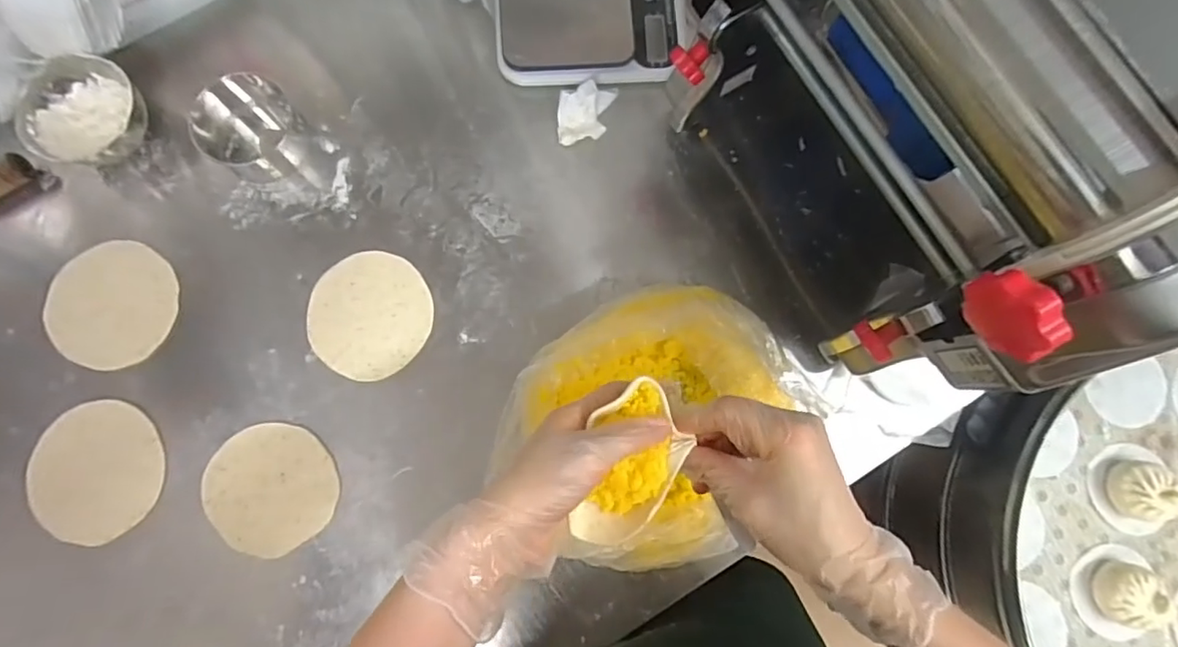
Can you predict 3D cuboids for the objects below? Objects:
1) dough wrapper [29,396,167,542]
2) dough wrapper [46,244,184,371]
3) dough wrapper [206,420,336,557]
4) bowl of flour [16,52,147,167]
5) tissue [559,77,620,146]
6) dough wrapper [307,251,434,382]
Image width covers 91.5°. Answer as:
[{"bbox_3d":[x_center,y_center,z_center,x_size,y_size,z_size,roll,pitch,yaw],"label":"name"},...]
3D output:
[{"bbox_3d":[-0.470,0.141,0.546,0.119,0.005,0.124,-37,82,-7],"label":"dough wrapper"},{"bbox_3d":[-0.480,-0.020,0.579,0.121,0.007,0.122,37,79,2],"label":"dough wrapper"},{"bbox_3d":[-0.306,0.157,0.553,0.115,0.006,0.121,-38,82,-6],"label":"dough wrapper"},{"bbox_3d":[-0.497,-0.205,0.585,0.087,0.069,0.107,19,81,1],"label":"bowl of flour"},{"bbox_3d":[-0.003,-0.221,0.604,0.057,0.020,0.065,5,80,0],"label":"tissue"},{"bbox_3d":[-0.221,-0.009,0.579,0.120,0.007,0.124,0,82,-1],"label":"dough wrapper"}]

